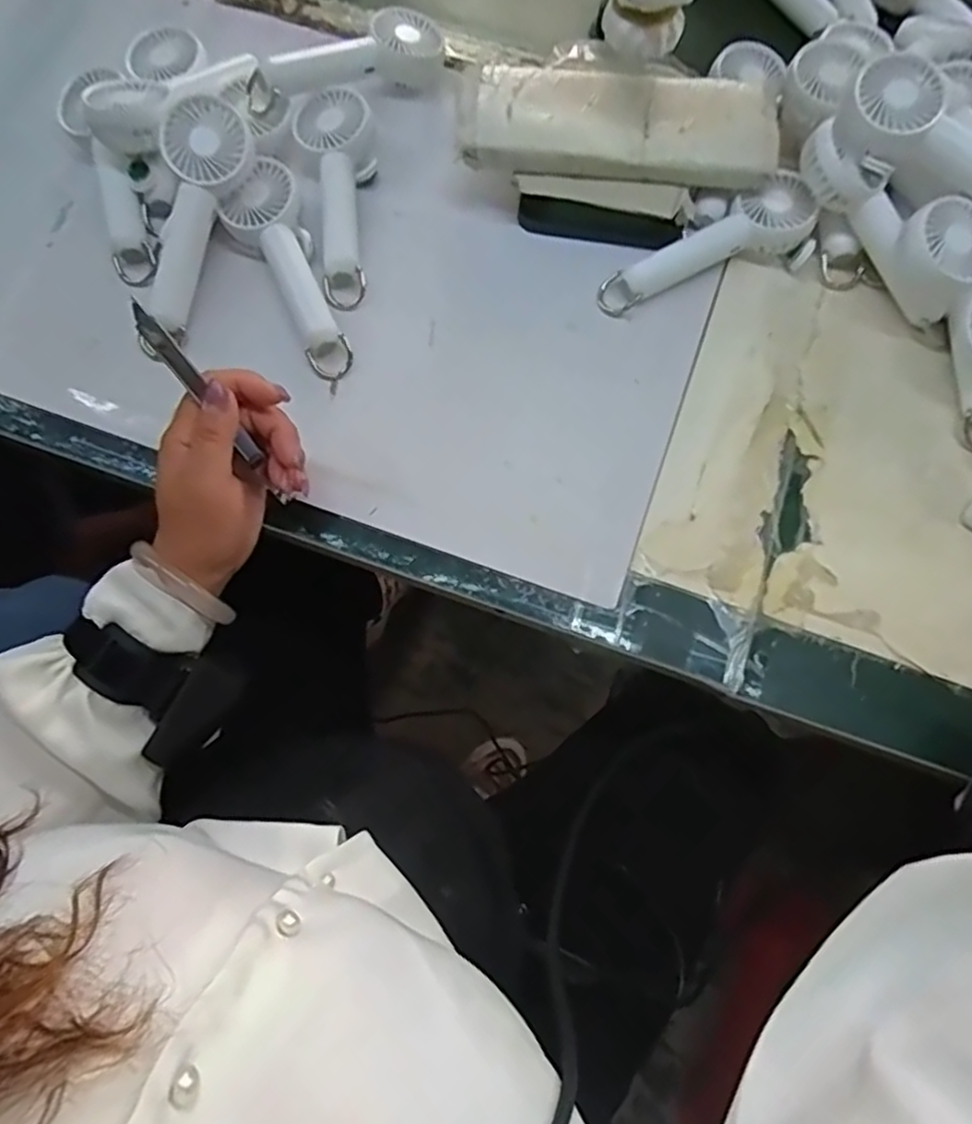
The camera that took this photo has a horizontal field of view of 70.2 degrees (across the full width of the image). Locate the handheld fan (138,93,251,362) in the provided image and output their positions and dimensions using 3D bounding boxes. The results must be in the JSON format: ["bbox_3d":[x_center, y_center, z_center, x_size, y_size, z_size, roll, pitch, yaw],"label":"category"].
[{"bbox_3d":[-0.203,-0.225,0.469,0.053,0.028,0.167,22,102,6],"label":"handheld fan"}]

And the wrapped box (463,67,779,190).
[{"bbox_3d":[0.096,-0.306,0.478,0.203,0.024,0.082,8,71,1],"label":"wrapped box"}]

